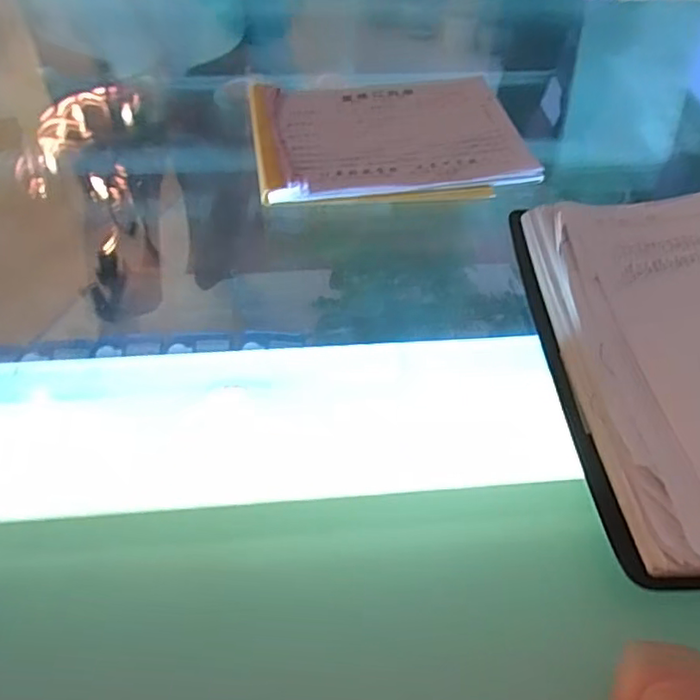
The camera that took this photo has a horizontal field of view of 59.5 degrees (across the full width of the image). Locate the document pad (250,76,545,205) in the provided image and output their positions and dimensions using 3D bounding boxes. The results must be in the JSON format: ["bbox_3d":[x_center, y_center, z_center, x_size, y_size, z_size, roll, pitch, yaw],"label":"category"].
[{"bbox_3d":[0.021,-0.122,0.343,0.145,0.011,0.107,-7,54,-6],"label":"document pad"}]

